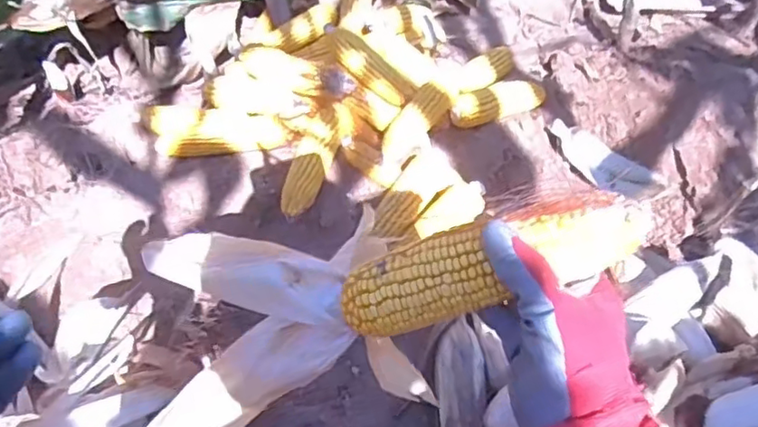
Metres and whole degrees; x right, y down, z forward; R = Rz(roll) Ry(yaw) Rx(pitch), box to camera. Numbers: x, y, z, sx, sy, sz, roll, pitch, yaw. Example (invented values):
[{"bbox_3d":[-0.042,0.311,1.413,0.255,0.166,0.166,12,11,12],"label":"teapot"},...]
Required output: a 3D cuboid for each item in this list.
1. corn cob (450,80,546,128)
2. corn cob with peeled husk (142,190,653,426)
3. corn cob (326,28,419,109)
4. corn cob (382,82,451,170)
[{"bbox_3d":[0.185,-0.172,0.936,0.181,0.049,0.056,-20,51,-36],"label":"corn cob"},{"bbox_3d":[-0.028,0.050,0.396,0.367,0.093,0.137,-23,49,21],"label":"corn cob with peeled husk"},{"bbox_3d":[-0.019,-0.224,0.914,0.167,0.039,0.042,42,64,13],"label":"corn cob"},{"bbox_3d":[0.050,-0.130,0.898,0.049,0.042,0.142,38,90,28],"label":"corn cob"}]

